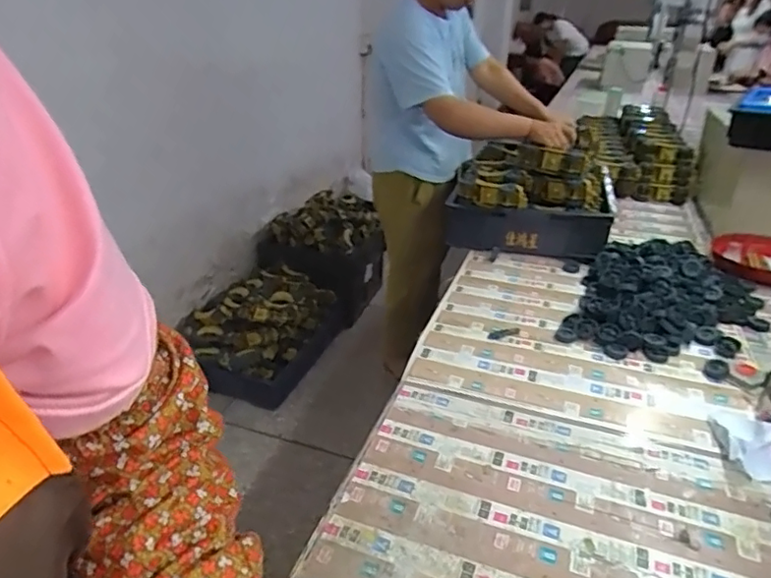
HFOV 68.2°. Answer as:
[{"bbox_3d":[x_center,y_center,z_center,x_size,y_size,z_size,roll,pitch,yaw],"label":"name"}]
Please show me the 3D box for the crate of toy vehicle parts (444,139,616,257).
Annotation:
[{"bbox_3d":[0.396,-0.260,1.563,0.409,0.227,0.316,8,29,14],"label":"crate of toy vehicle parts"}]

